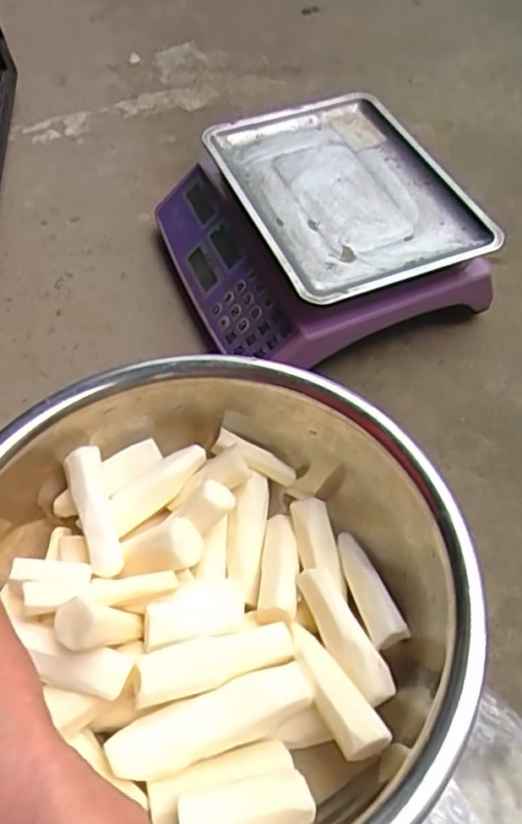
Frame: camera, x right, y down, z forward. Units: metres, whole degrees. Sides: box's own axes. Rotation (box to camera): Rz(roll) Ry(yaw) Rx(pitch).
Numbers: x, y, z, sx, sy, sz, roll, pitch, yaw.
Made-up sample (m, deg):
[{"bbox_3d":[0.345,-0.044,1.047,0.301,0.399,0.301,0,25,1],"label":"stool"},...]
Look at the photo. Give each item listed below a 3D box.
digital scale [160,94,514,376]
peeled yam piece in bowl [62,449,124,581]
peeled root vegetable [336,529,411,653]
[{"bbox_3d":[0.048,-0.195,0.620,0.269,0.095,0.276,-24,60,-8],"label":"digital scale"},{"bbox_3d":[-0.122,0.068,0.437,0.026,0.017,0.096,-19,60,-5],"label":"peeled yam piece in bowl"},{"bbox_3d":[0.076,0.126,0.446,0.023,0.016,0.095,-12,31,-7],"label":"peeled root vegetable"}]

